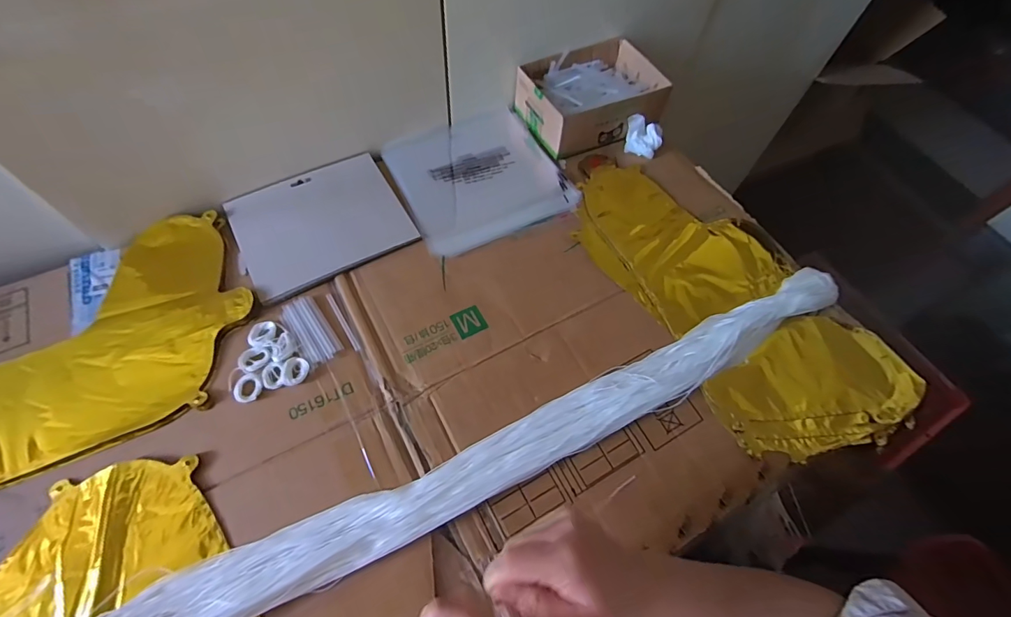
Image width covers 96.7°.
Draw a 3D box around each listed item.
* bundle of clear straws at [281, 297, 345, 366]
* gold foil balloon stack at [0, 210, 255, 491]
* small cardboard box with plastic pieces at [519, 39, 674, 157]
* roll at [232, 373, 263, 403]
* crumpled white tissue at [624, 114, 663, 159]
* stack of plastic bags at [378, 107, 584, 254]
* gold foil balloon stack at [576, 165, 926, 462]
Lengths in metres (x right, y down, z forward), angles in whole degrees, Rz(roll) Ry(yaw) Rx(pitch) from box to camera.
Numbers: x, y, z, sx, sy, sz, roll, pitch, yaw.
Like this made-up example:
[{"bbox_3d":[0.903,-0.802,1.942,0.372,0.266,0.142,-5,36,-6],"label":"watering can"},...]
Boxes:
[{"bbox_3d":[-0.209,0.022,0.481,0.039,0.004,0.084,-34,69,-19],"label":"bundle of clear straws"},{"bbox_3d":[-0.467,0.047,0.444,0.389,0.011,0.237,-22,65,-15],"label":"gold foil balloon stack"},{"bbox_3d":[0.119,-0.303,0.648,0.182,0.068,0.139,-26,66,-16],"label":"small cardboard box with plastic pieces"},{"bbox_3d":[-0.255,0.078,0.444,0.027,0.006,0.027,2,62,-3],"label":"roll"},{"bbox_3d":[0.196,-0.242,0.635,0.050,0.039,0.040,11,62,2],"label":"crumpled white tissue"},{"bbox_3d":[-0.037,-0.182,0.607,0.213,0.014,0.217,-25,66,-16],"label":"stack of plastic bags"},{"bbox_3d":[0.263,-0.025,0.546,0.231,0.042,0.446,-28,67,-17],"label":"gold foil balloon stack"}]

